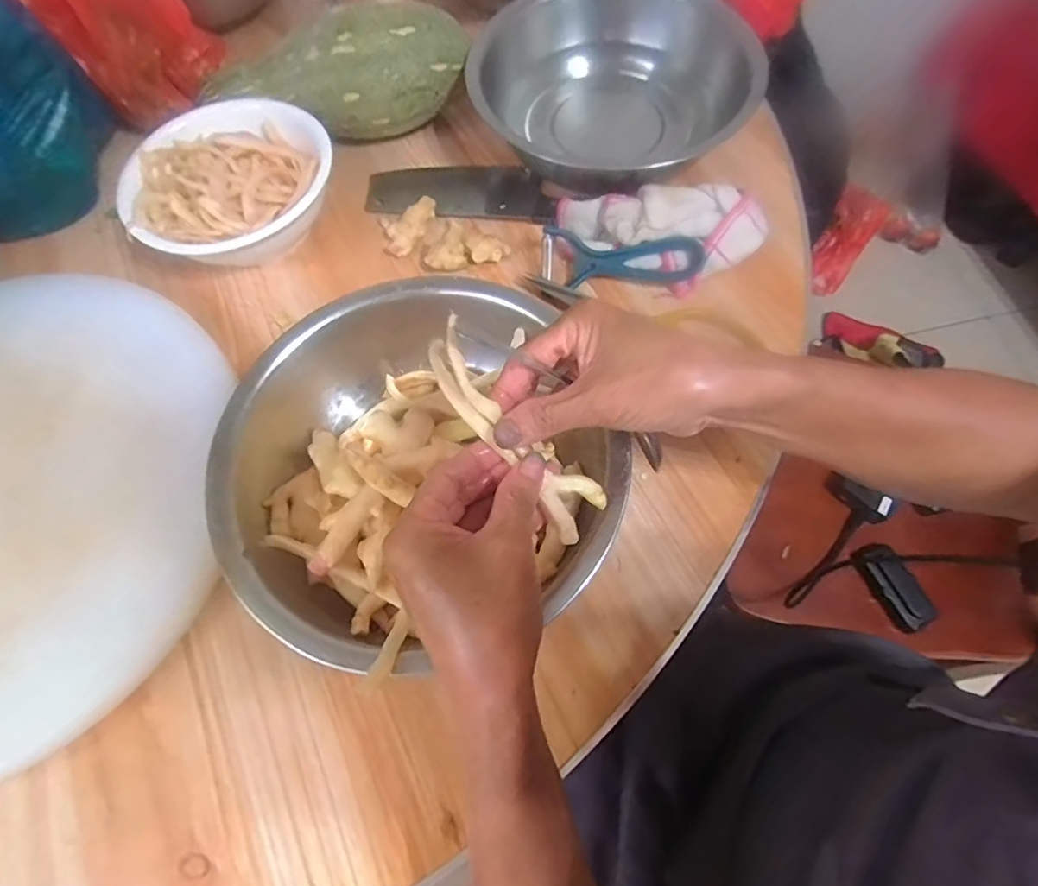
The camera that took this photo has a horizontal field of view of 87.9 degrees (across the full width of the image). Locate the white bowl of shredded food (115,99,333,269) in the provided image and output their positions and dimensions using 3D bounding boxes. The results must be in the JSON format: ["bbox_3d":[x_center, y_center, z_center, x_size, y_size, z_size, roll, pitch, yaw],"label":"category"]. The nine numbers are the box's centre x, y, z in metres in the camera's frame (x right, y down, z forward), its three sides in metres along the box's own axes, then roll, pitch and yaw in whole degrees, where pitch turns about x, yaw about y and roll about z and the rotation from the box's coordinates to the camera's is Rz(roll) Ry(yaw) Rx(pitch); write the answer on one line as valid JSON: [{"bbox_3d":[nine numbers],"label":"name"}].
[{"bbox_3d":[-0.275,-0.244,0.523,0.154,0.066,0.184,42,76,18],"label":"white bowl of shredded food"}]

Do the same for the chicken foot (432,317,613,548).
[{"bbox_3d":[-0.002,-0.003,0.308,0.035,0.018,0.143,-46,105,-15],"label":"chicken foot"}]

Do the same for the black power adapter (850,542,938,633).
[{"bbox_3d":[0.472,0.180,0.675,0.049,0.028,0.110,-28,69,-8],"label":"black power adapter"}]

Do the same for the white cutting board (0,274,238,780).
[{"bbox_3d":[-0.442,0.052,0.426,0.383,0.027,0.390,-6,70,-2],"label":"white cutting board"}]

